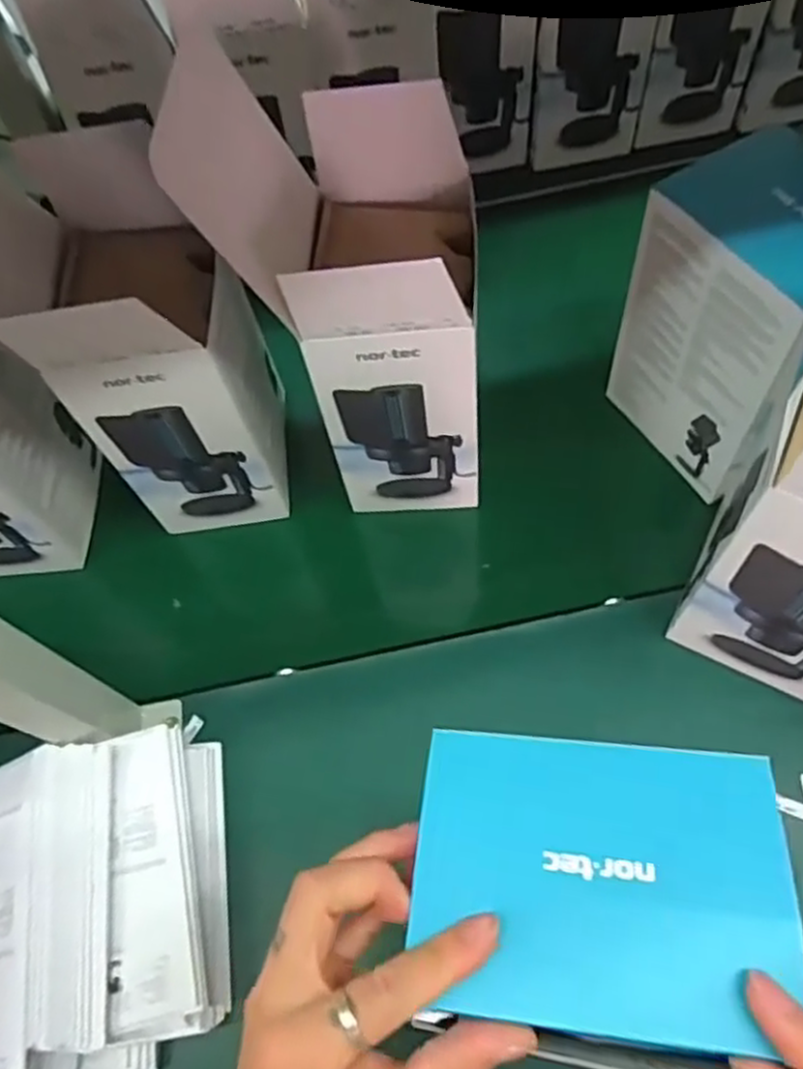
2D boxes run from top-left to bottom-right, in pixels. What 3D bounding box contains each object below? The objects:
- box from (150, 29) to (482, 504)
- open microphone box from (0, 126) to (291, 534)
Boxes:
[{"bbox_3d":[-0.028,-0.167,0.545,0.165,0.338,0.160,1,61,5],"label":"box"},{"bbox_3d":[-0.204,-0.152,0.559,0.167,0.338,0.177,-5,61,2],"label":"open microphone box"}]

